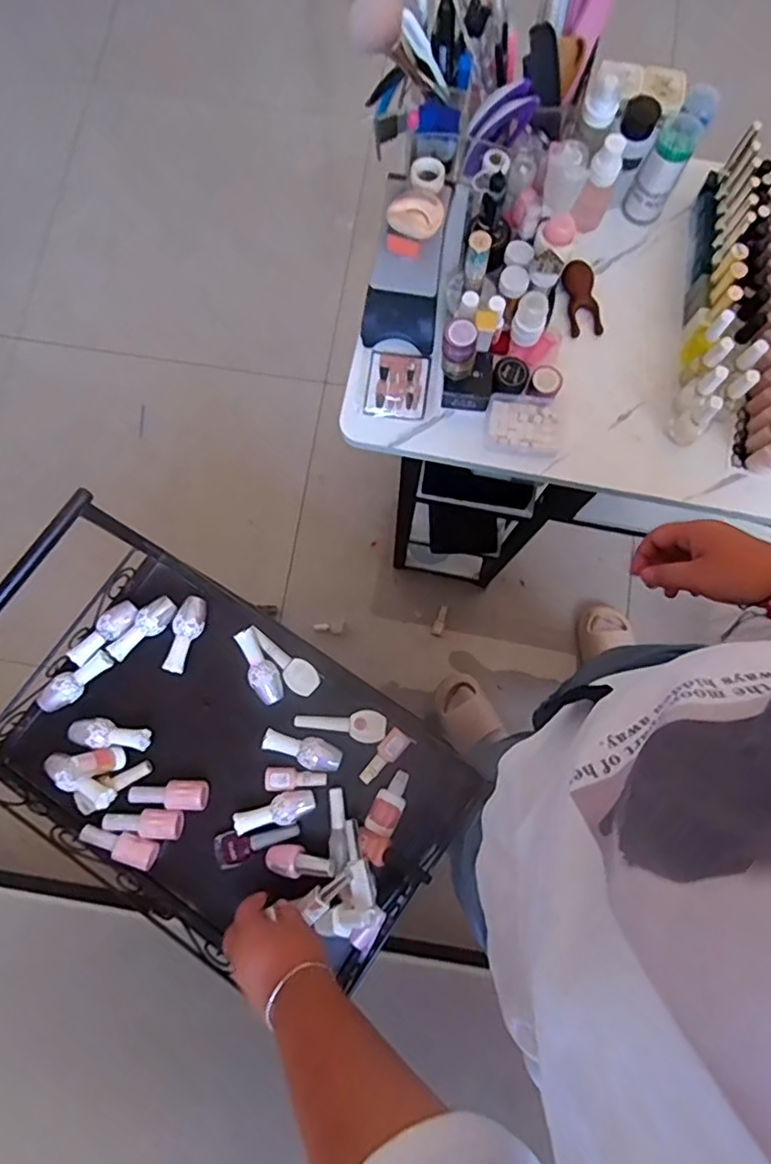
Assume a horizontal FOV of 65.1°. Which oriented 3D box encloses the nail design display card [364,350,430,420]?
[{"bbox_3d":[0.014,-0.226,0.689,0.067,0.006,0.081,7,80,1],"label":"nail design display card"}]

